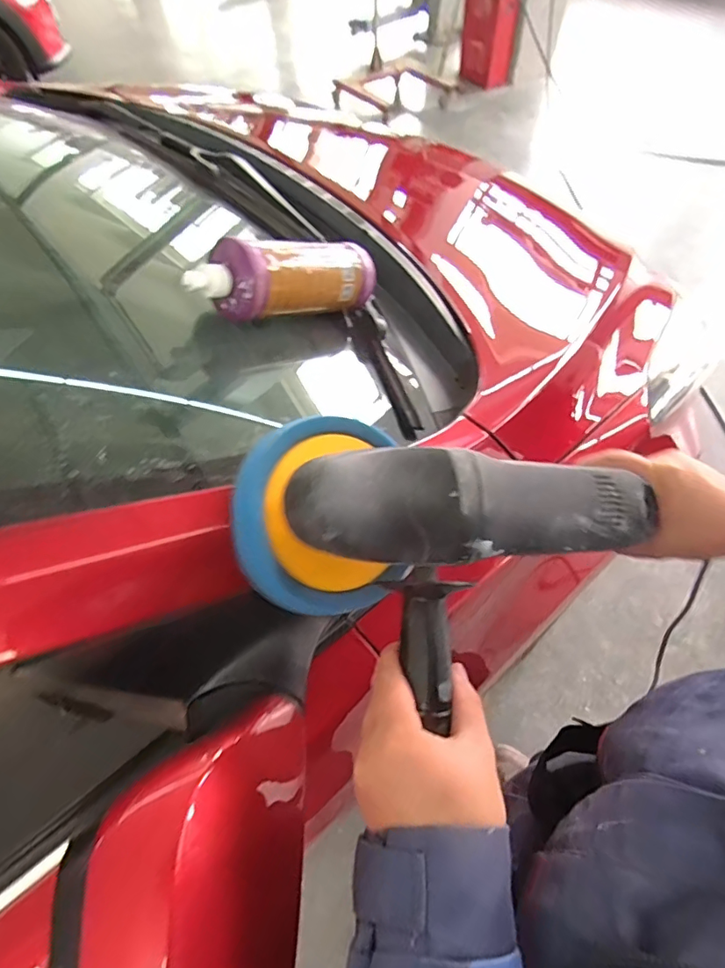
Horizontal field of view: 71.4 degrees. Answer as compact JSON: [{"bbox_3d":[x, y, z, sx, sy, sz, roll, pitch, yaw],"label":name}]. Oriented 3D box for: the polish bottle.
[{"bbox_3d":[-0.084,-0.237,0.571,0.073,0.079,0.250,40,42,25],"label":"polish bottle"}]

